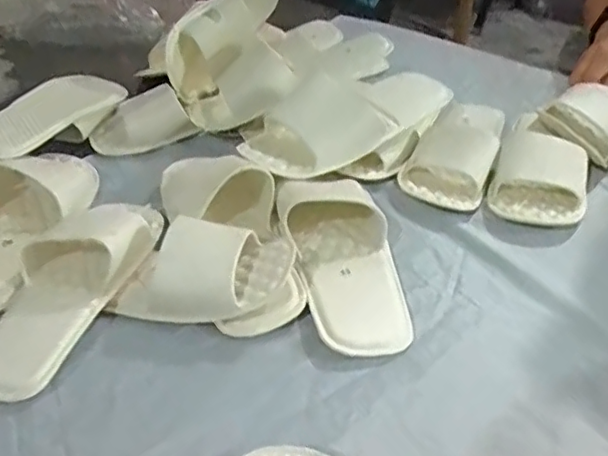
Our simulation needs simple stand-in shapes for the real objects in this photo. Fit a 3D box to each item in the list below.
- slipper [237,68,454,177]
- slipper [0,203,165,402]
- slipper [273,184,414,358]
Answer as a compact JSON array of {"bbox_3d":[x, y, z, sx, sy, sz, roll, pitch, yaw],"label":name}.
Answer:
[{"bbox_3d":[0.066,-0.136,0.747,0.286,0.070,0.108,-18,44,-21],"label":"slipper"},{"bbox_3d":[-0.220,0.045,0.577,0.101,0.064,0.228,16,42,16],"label":"slipper"},{"bbox_3d":[0.035,0.022,0.611,0.104,0.054,0.217,-4,41,-6],"label":"slipper"}]

